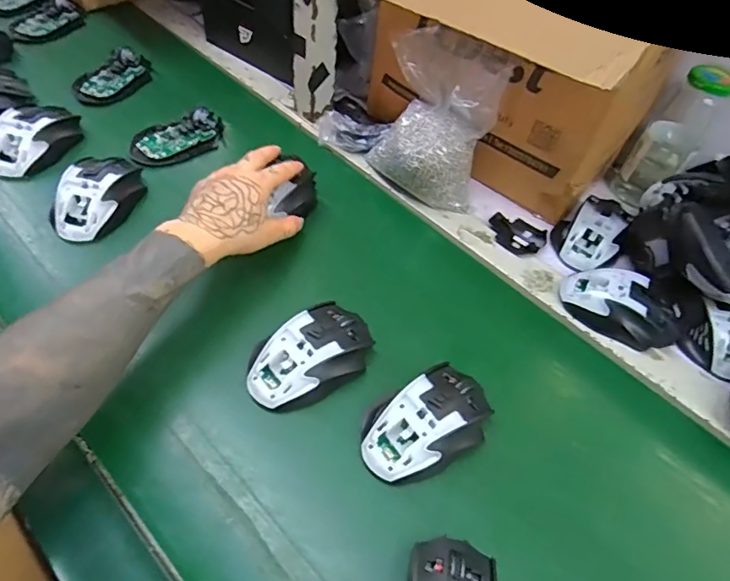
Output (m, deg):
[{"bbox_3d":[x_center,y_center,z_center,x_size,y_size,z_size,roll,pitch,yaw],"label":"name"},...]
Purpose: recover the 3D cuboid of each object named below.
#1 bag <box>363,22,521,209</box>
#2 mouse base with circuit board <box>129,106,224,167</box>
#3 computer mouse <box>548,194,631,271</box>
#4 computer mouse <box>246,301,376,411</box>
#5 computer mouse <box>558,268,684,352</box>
[{"bbox_3d":[0.074,-0.185,0.562,0.129,0.154,0.101,21,53,7],"label":"bag"},{"bbox_3d":[-0.229,-0.189,0.619,0.119,0.028,0.065,-33,64,-29],"label":"mouse base with circuit board"},{"bbox_3d":[0.256,-0.067,0.573,0.070,0.031,0.103,34,56,17],"label":"computer mouse"},{"bbox_3d":[-0.045,0.056,0.443,0.118,0.034,0.068,-34,64,-29],"label":"computer mouse"},{"bbox_3d":[0.262,0.015,0.509,0.120,0.035,0.068,26,53,11],"label":"computer mouse"}]

